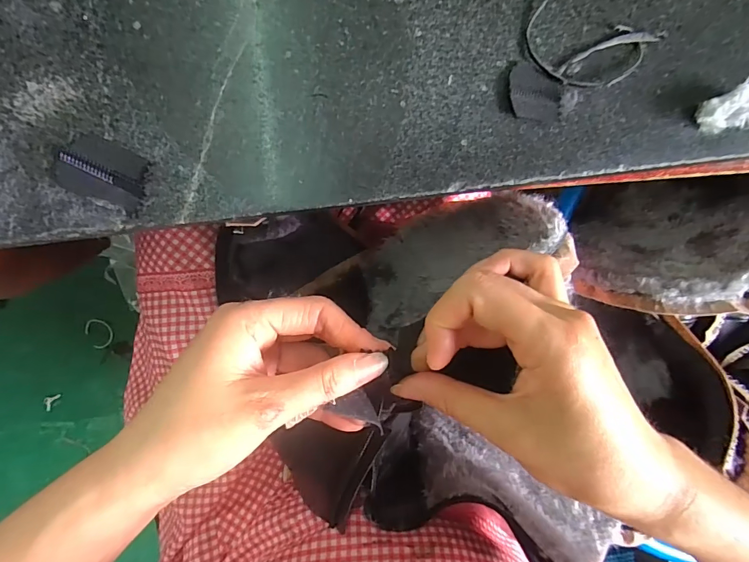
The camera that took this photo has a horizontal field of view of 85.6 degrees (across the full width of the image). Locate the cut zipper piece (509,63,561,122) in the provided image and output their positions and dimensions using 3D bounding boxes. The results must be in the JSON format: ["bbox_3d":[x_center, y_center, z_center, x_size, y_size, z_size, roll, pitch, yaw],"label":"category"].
[{"bbox_3d":[0.083,-0.097,0.209,0.028,0.004,0.026,0,94,-7],"label":"cut zipper piece"}]

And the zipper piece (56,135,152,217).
[{"bbox_3d":[-0.126,-0.050,0.188,0.039,0.004,0.027,23,91,-8],"label":"zipper piece"}]

